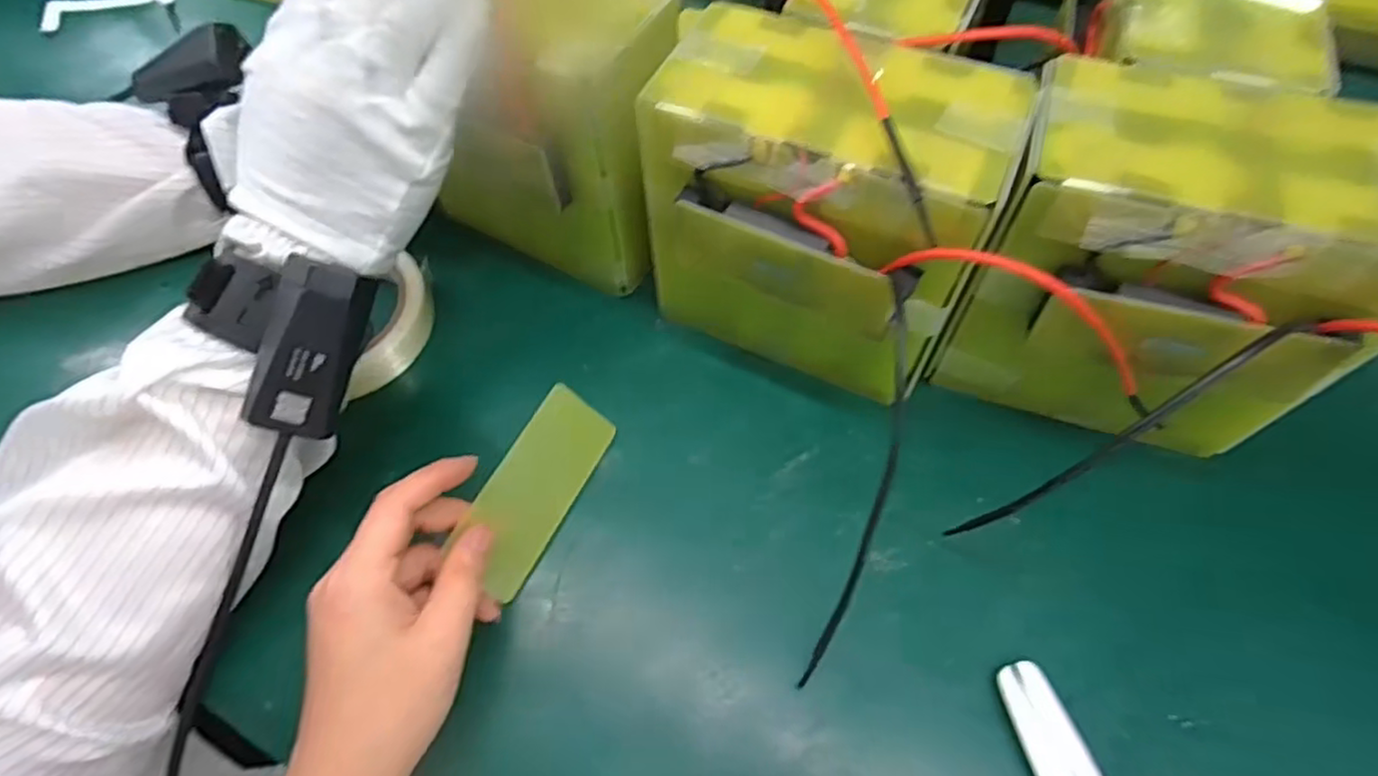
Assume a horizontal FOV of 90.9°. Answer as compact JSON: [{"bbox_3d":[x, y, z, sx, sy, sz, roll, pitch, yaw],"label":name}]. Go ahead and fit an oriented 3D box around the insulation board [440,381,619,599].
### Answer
[{"bbox_3d":[-0.072,0.046,0.319,0.040,0.004,0.092,42,66,-23],"label":"insulation board"}]

